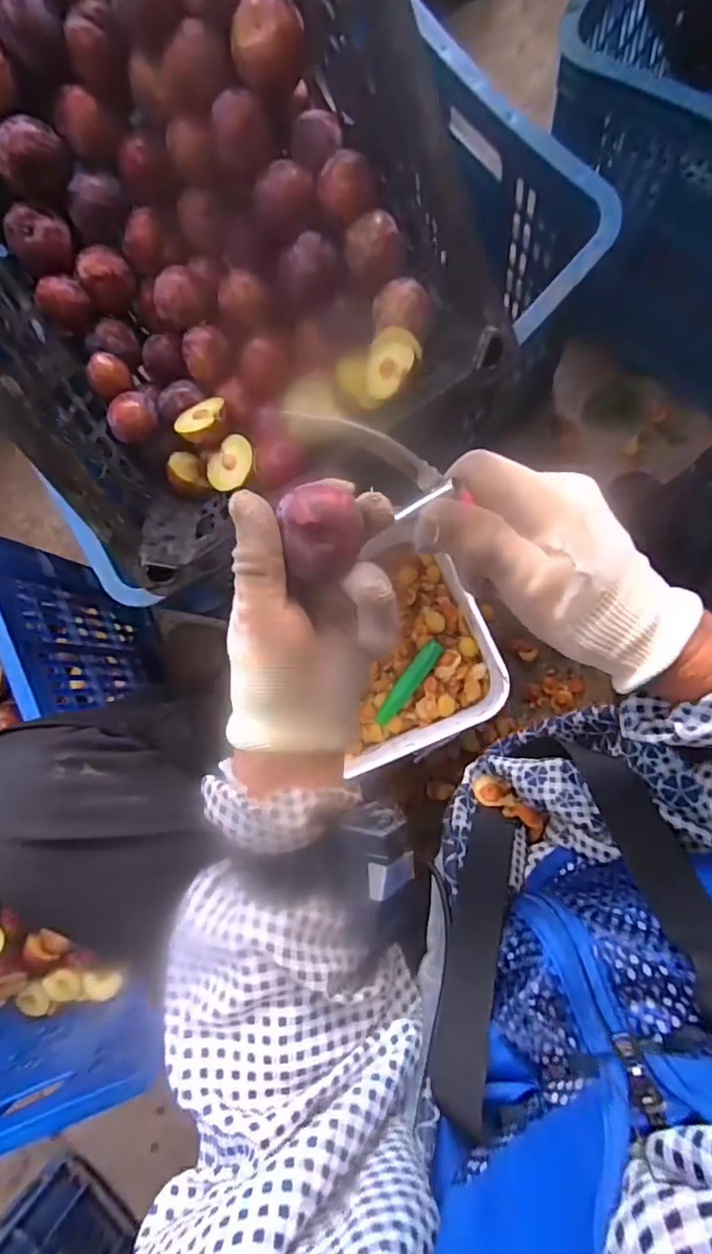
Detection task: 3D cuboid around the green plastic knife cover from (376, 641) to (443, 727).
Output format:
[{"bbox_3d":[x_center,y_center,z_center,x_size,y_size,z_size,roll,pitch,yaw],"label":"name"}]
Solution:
[{"bbox_3d":[0.057,0.061,0.627,0.021,0.010,0.105,37,92,9],"label":"green plastic knife cover"}]

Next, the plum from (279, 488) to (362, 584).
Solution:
[{"bbox_3d":[-0.015,-0.047,0.295,0.036,0.034,0.042,-7,86,8],"label":"plum"}]

